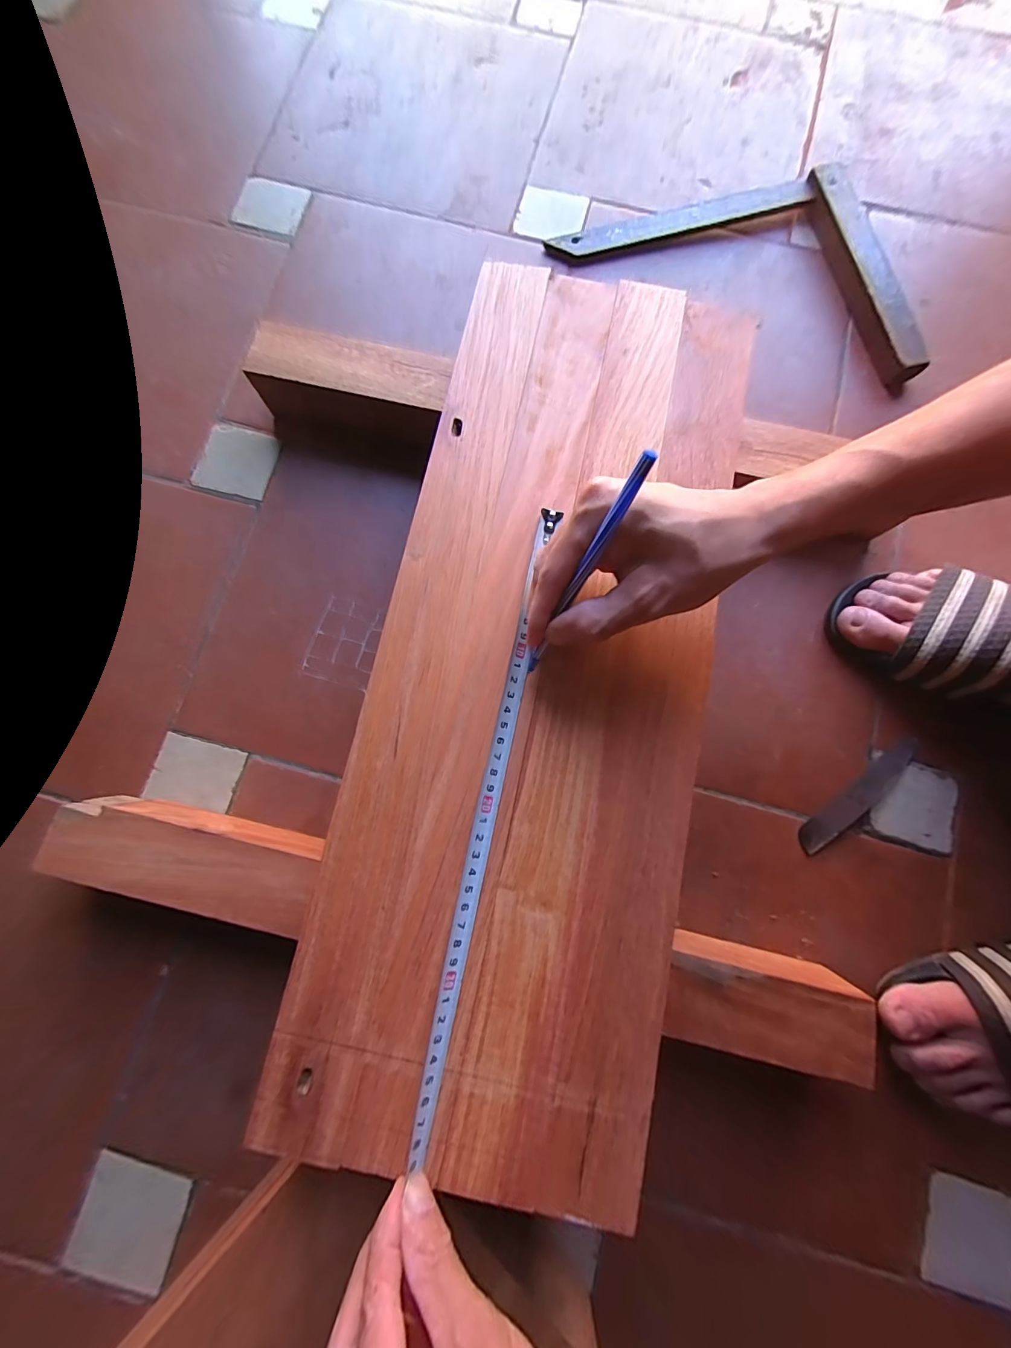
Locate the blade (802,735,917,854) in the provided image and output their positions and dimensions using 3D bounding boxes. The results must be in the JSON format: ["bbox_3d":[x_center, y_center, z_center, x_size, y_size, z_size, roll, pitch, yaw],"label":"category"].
[{"bbox_3d":[0.308,0.105,0.376,0.136,0.004,0.024,-35,82,-7],"label":"blade"}]

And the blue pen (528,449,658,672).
[{"bbox_3d":[0.038,-0.049,0.231,0.007,0.135,0.005,31,42,5],"label":"blue pen"}]

